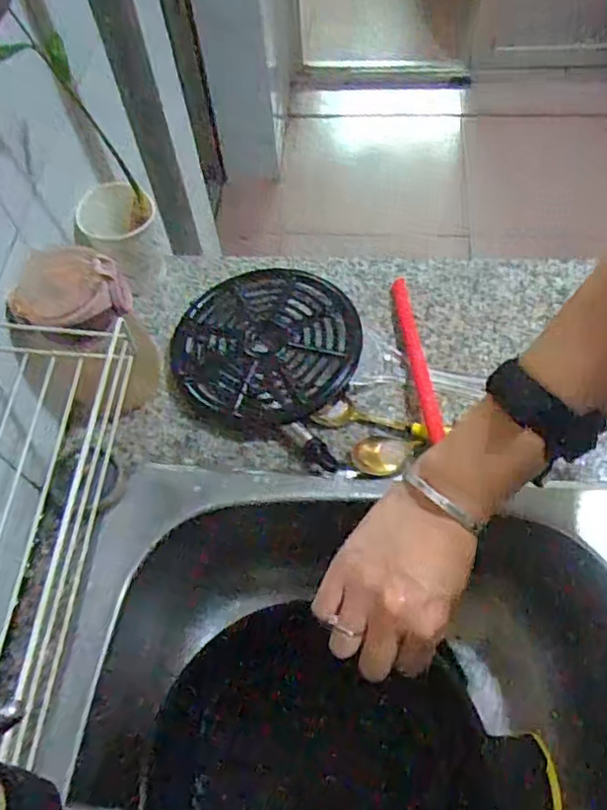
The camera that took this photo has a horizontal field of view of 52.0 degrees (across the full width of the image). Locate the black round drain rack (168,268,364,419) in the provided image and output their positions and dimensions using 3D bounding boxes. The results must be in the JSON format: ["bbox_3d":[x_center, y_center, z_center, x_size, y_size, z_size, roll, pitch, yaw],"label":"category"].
[{"bbox_3d":[-0.030,-0.058,0.555,0.155,0.019,0.153,-2,59,3],"label":"black round drain rack"}]

